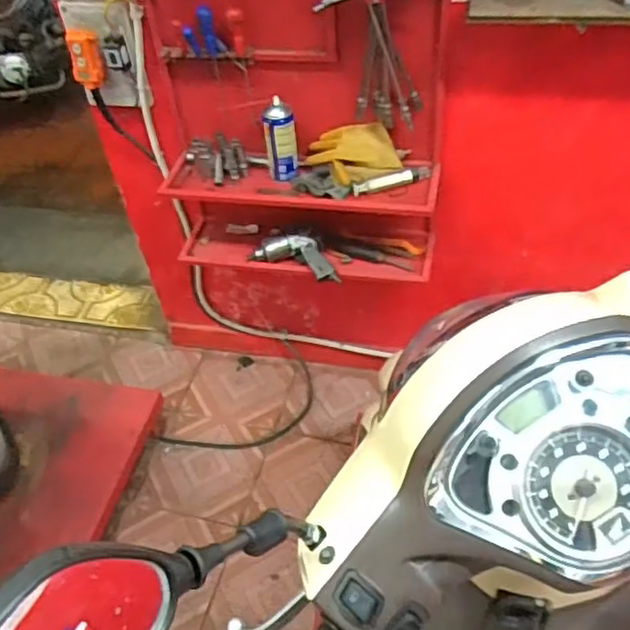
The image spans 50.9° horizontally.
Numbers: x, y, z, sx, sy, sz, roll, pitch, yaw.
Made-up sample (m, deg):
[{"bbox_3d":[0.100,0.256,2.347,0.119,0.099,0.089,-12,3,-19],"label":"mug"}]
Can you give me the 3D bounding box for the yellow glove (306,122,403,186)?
[{"bbox_3d":[0.079,-0.344,1.419,0.206,0.076,0.107,7,48,13],"label":"yellow glove"}]

